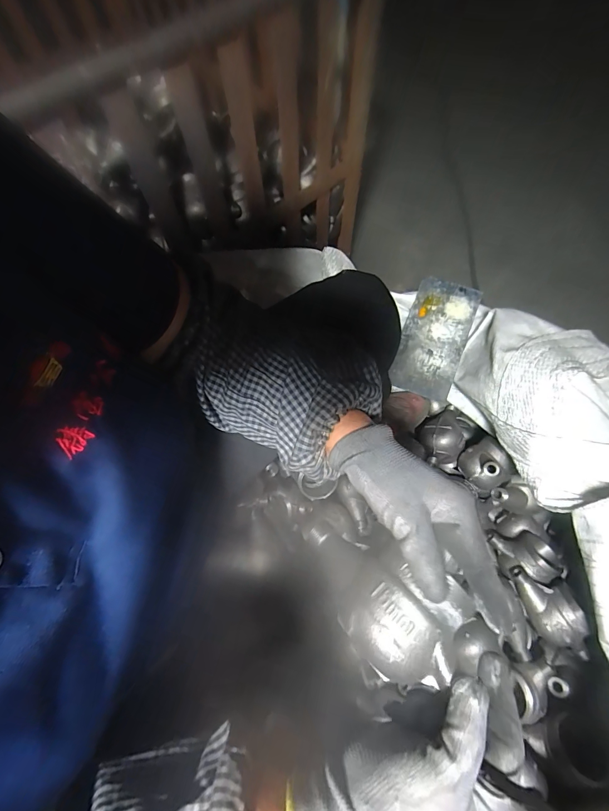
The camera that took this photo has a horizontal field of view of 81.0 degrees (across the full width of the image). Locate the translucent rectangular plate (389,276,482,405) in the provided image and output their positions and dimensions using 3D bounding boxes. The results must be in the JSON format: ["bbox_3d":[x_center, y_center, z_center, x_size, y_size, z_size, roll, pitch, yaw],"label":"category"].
[{"bbox_3d":[0.251,-0.134,0.687,0.116,0.013,0.230,20,83,10],"label":"translucent rectangular plate"}]

